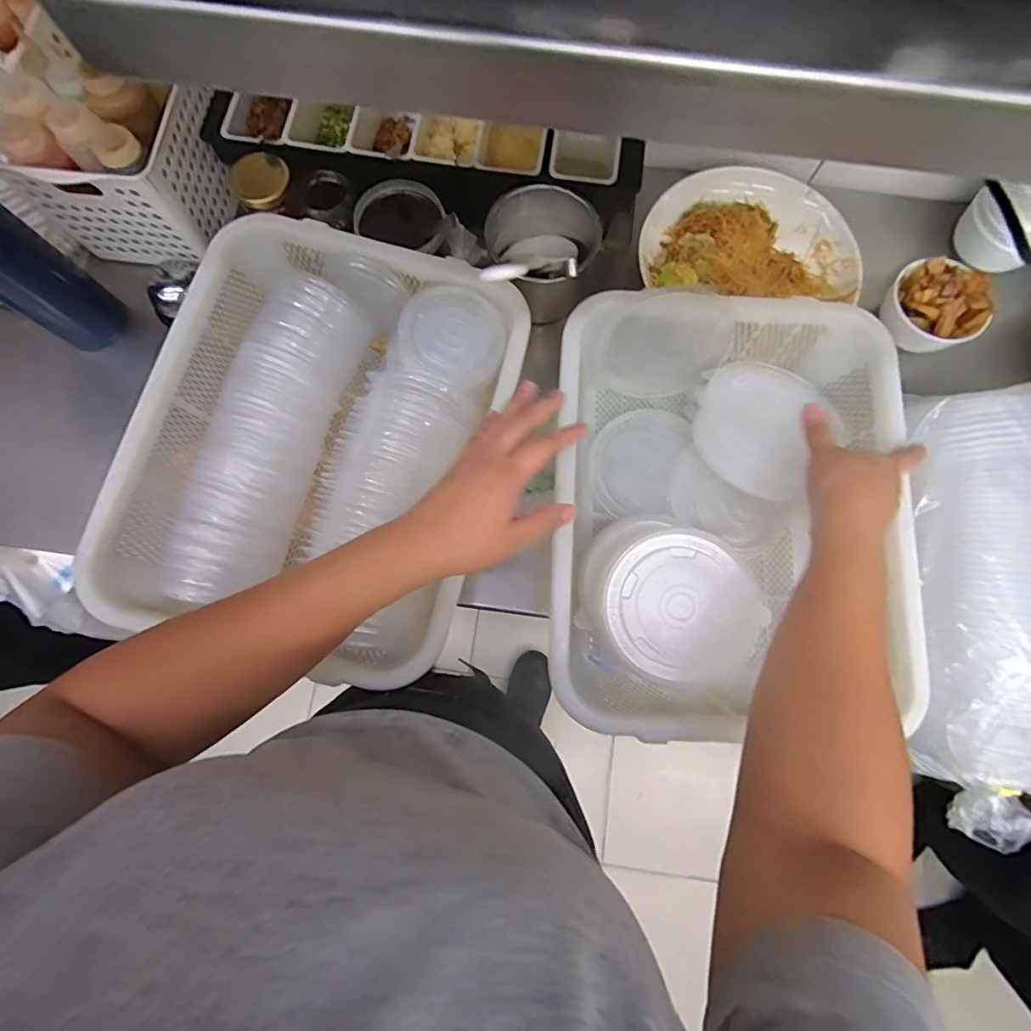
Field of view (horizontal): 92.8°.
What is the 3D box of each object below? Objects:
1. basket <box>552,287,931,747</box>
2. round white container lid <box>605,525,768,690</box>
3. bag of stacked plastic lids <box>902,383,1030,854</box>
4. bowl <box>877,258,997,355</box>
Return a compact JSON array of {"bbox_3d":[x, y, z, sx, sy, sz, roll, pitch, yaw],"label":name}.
[{"bbox_3d":[0.192,-0.003,0.482,0.309,0.123,0.385,1,77,-1],"label":"basket"},{"bbox_3d":[0.151,0.082,0.434,0.136,0.022,0.128,0,77,-1],"label":"round white container lid"},{"bbox_3d":[0.414,0.082,0.435,0.145,0.104,0.382,11,77,2],"label":"bag of stacked plastic lids"},{"bbox_3d":[0.478,-0.239,0.566,0.086,0.055,0.102,-32,80,-7],"label":"bowl"}]

